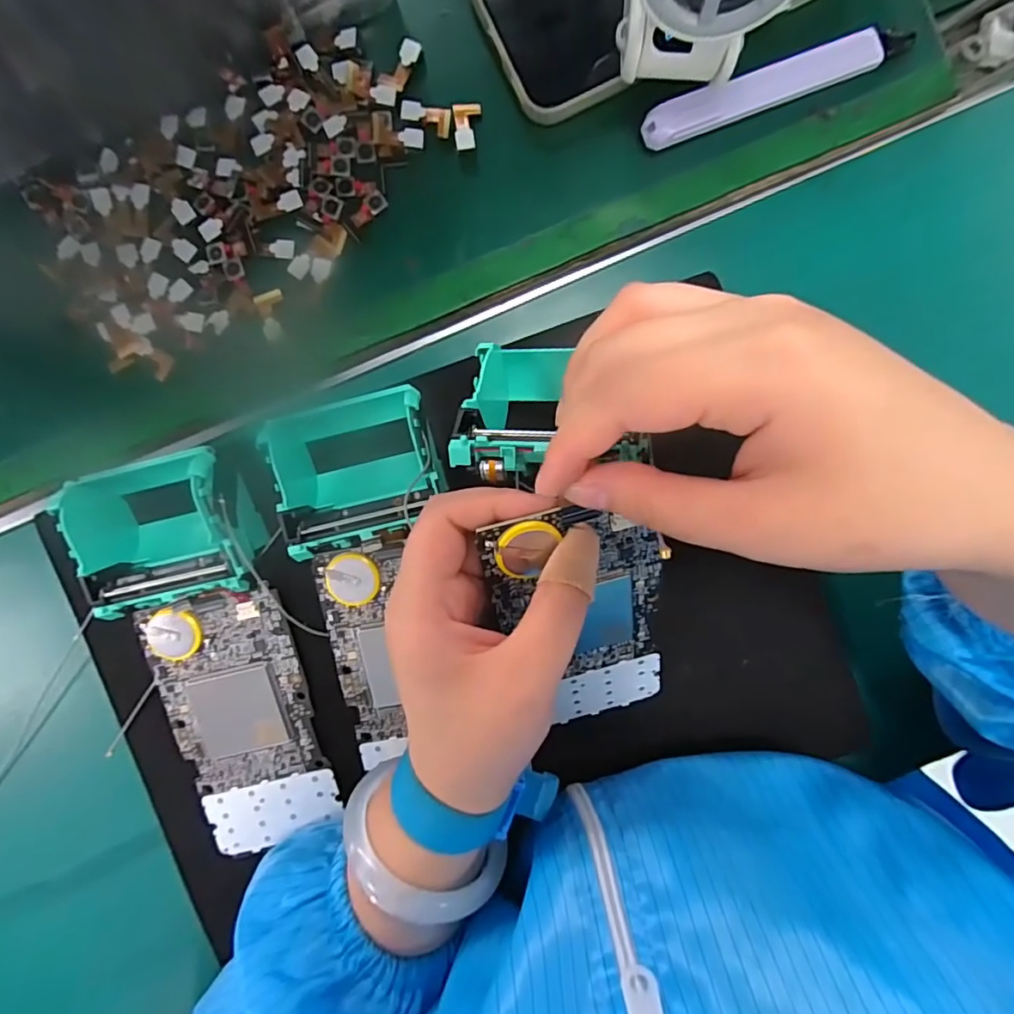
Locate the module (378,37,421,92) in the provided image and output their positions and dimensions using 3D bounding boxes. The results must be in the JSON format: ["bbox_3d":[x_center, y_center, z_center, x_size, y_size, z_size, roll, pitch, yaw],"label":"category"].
[{"bbox_3d":[-0.048,-0.200,0.242,0.012,0.004,0.023,25,93,-3],"label":"module"}]

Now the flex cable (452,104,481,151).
[{"bbox_3d":[-0.018,-0.173,0.244,0.013,0.005,0.021,-5,94,-1],"label":"flex cable"}]

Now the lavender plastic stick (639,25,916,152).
[{"bbox_3d":[0.123,-0.192,0.242,0.130,0.012,0.018,-22,94,0],"label":"lavender plastic stick"}]

